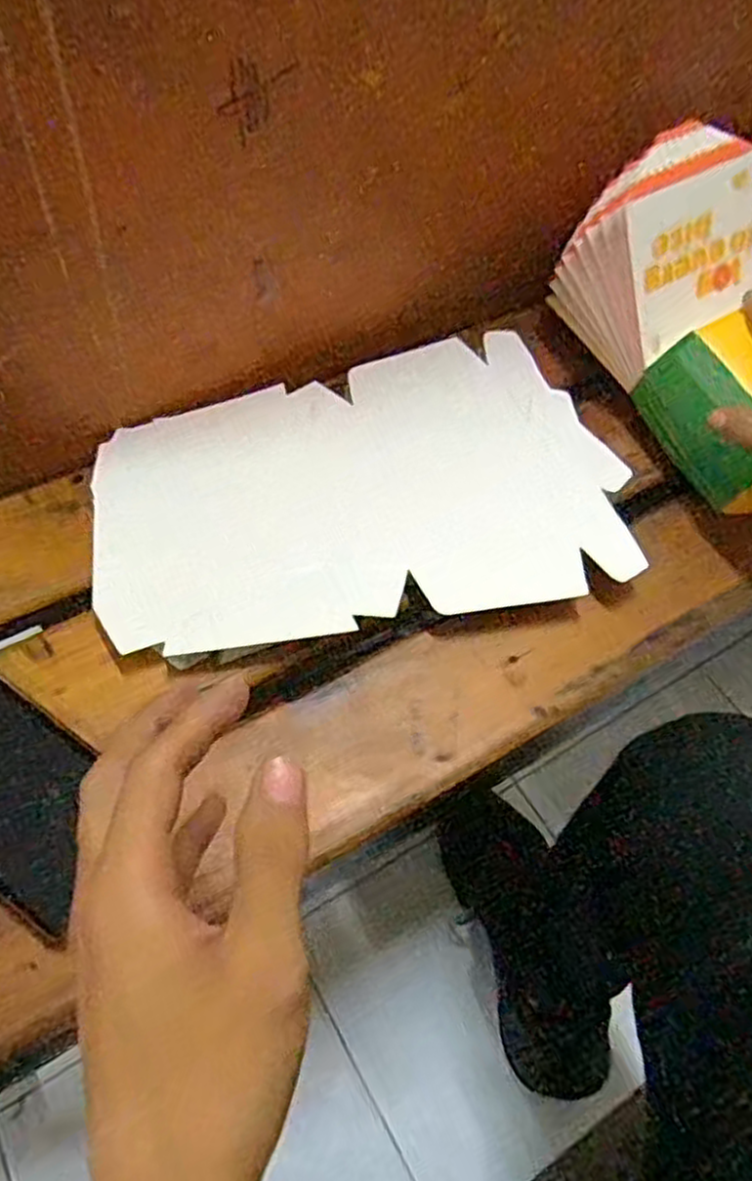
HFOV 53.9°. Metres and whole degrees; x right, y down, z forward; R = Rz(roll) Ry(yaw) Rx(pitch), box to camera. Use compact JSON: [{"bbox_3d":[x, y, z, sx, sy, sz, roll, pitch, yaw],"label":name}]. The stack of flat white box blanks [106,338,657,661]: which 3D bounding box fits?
[{"bbox_3d":[-0.011,-0.072,0.472,0.318,0.012,0.211,-8,60,-10],"label":"stack of flat white box blanks"}]

